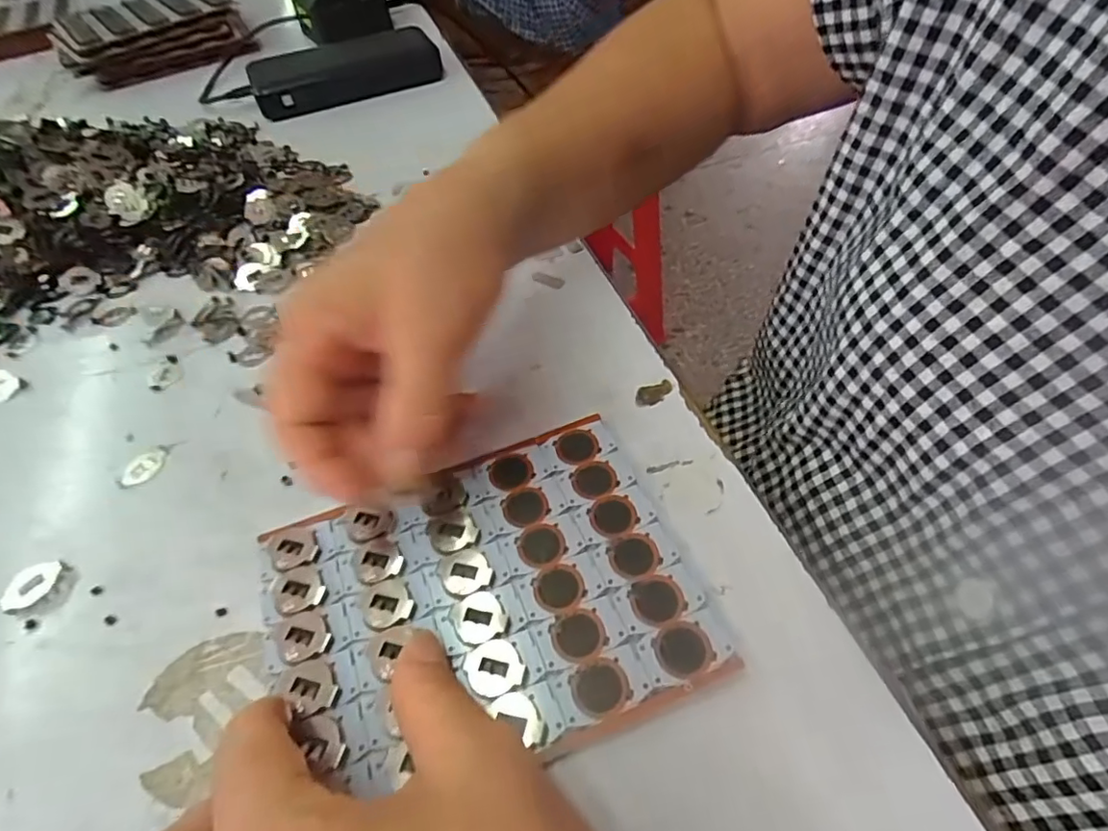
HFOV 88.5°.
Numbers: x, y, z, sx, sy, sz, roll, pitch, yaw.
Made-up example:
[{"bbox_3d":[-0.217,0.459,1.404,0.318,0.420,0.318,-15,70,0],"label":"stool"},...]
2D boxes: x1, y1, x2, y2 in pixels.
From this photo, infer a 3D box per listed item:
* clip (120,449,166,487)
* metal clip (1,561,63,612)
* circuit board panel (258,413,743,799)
[{"bbox_3d":[-0.185,0.023,0.255,0.014,0.004,0.021,31,61,25],"label":"clip"},{"bbox_3d":[-0.201,0.066,0.220,0.013,0.006,0.021,14,55,15],"label":"metal clip"},{"bbox_3d":[-0.027,0.065,0.206,0.146,0.006,0.114,-20,54,-11],"label":"circuit board panel"}]

